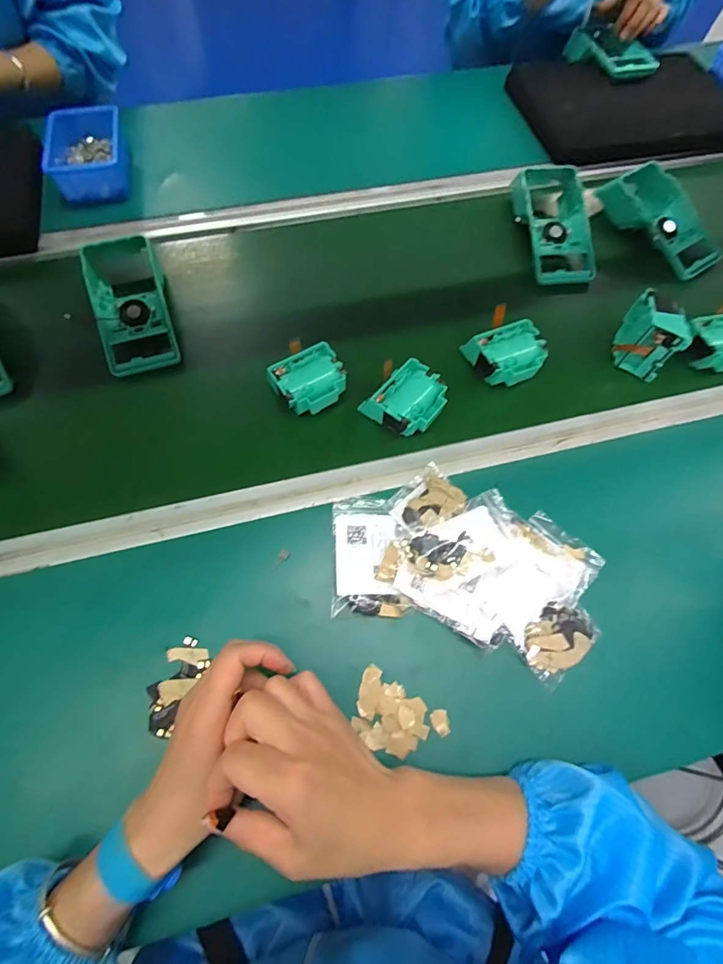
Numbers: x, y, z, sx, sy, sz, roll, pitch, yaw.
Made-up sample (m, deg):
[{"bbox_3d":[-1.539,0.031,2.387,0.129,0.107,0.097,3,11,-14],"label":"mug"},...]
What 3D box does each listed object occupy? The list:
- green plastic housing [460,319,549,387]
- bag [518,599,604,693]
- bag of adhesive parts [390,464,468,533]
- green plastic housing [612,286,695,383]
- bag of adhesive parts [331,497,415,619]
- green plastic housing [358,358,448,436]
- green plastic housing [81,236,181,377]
[{"bbox_3d":[0.172,-0.148,0.506,0.077,0.033,0.070,-14,66,-10],"label":"green plastic housing"},{"bbox_3d":[0.181,0.145,0.396,0.076,0.017,0.053,-38,72,-19],"label":"bag"},{"bbox_3d":[0.069,0.021,0.444,0.073,0.014,0.057,-39,73,-19],"label":"bag of adhesive parts"},{"bbox_3d":[0.339,-0.171,0.505,0.062,0.078,0.058,29,66,10],"label":"green plastic housing"},{"bbox_3d":[0.009,0.070,0.422,0.073,0.014,0.116,0,65,-3],"label":"bag of adhesive parts"},{"bbox_3d":[0.051,-0.089,0.478,0.074,0.041,0.077,41,69,15],"label":"green plastic housing"},{"bbox_3d":[-0.278,-0.220,0.518,0.084,0.057,0.178,-18,67,-11],"label":"green plastic housing"}]

